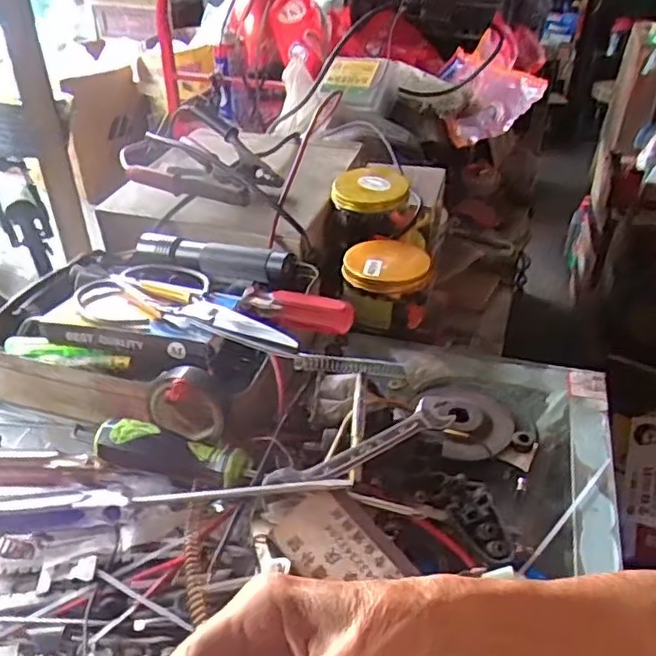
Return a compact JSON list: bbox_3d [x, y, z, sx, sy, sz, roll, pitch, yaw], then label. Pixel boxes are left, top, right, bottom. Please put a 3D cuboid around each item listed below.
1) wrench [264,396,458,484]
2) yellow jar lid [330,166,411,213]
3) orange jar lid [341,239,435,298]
[{"bbox_3d":[0.031,0.078,0.445,0.158,0.013,0.026,-18,41,-24],"label":"wrench"},{"bbox_3d":[0.046,-0.150,0.699,0.081,0.023,0.068,4,36,3],"label":"yellow jar lid"},{"bbox_3d":[0.057,-0.059,0.622,0.081,0.027,0.063,-1,36,-3],"label":"orange jar lid"}]

